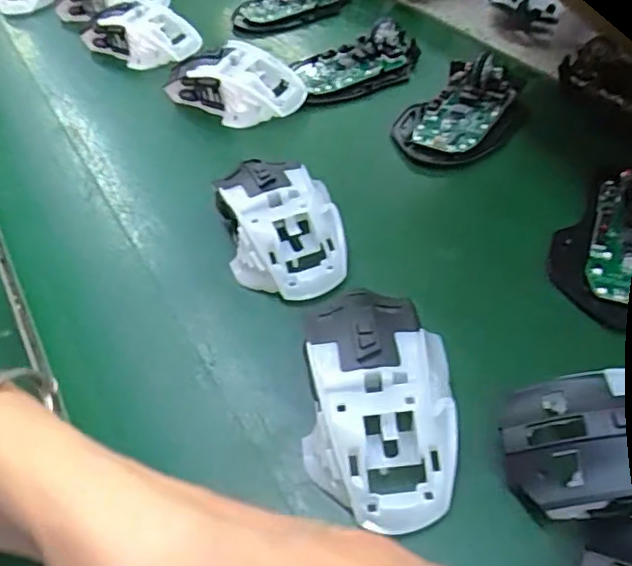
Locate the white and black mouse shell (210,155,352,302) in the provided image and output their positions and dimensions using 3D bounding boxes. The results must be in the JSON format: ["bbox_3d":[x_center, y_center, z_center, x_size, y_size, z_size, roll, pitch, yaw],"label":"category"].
[{"bbox_3d":[-0.020,-0.033,0.347,0.064,0.038,0.089,-13,49,-6],"label":"white and black mouse shell"}]

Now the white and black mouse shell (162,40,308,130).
[{"bbox_3d":[-0.065,-0.154,0.462,0.112,0.038,0.062,4,49,8],"label":"white and black mouse shell"}]

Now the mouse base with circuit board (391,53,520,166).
[{"bbox_3d":[0.099,-0.118,0.421,0.097,0.033,0.069,-35,55,-24],"label":"mouse base with circuit board"}]

